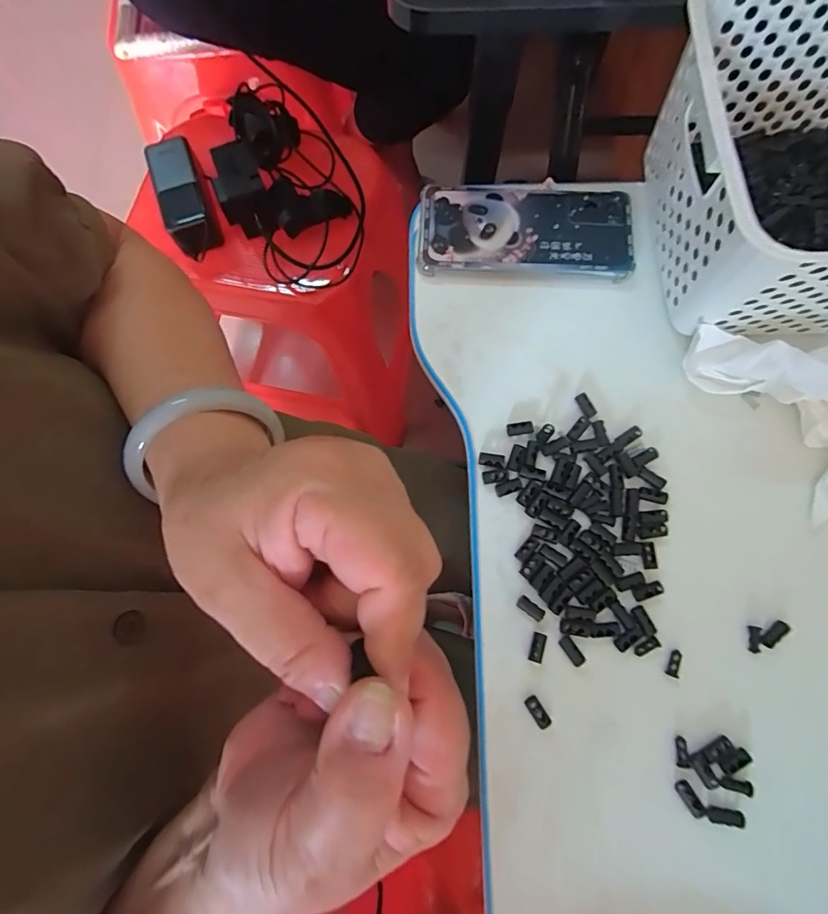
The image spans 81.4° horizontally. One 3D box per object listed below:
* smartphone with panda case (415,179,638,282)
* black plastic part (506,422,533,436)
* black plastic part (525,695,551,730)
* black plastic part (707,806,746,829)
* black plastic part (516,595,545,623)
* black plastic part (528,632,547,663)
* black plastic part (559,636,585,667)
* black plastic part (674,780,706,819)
[{"bbox_3d":[0.085,-0.175,0.372,0.159,0.015,0.080,0,76,2],"label":"smartphone with panda case"},{"bbox_3d":[0.076,-0.020,0.344,0.019,0.004,0.009,-9,76,-1],"label":"black plastic part"},{"bbox_3d":[0.077,0.159,0.300,0.009,0.005,0.019,-31,77,-6],"label":"black plastic part"},{"bbox_3d":[0.180,0.208,0.278,0.021,0.004,0.009,9,76,4],"label":"black plastic part"},{"bbox_3d":[0.077,0.099,0.315,0.019,0.004,0.008,35,79,10],"label":"black plastic part"},{"bbox_3d":[0.079,0.122,0.309,0.009,0.004,0.018,15,77,5],"label":"black plastic part"},{"bbox_3d":[0.101,0.124,0.308,0.008,0.004,0.019,-33,77,-6],"label":"black plastic part"},{"bbox_3d":[0.167,0.207,0.289,0.008,0.004,0.022,-29,77,-6],"label":"black plastic part"}]

